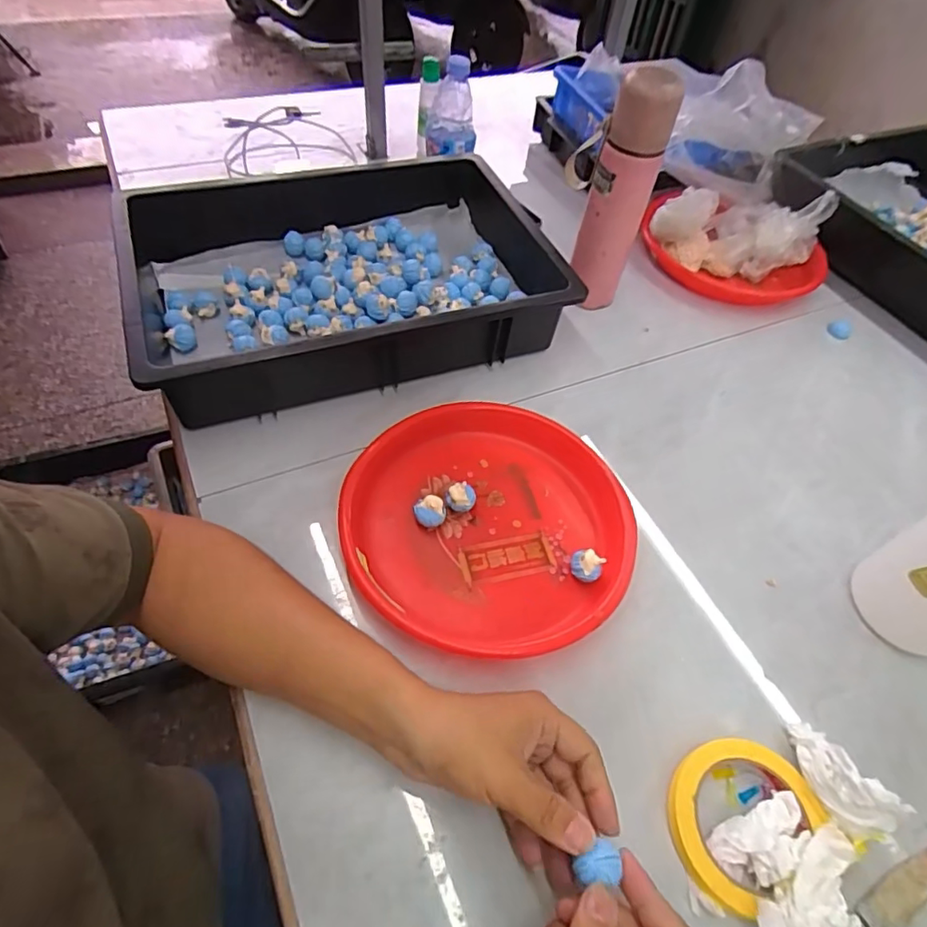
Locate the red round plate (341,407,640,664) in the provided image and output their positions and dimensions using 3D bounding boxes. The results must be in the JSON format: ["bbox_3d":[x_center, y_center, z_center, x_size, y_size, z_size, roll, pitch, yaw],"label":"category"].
[{"bbox_3d":[0.020,0.055,0.514,0.245,0.038,0.246,2,52,-3],"label":"red round plate"}]

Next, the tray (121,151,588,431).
[{"bbox_3d":[-0.131,-0.212,0.661,0.455,0.110,0.311,-16,55,-15],"label":"tray"}]

